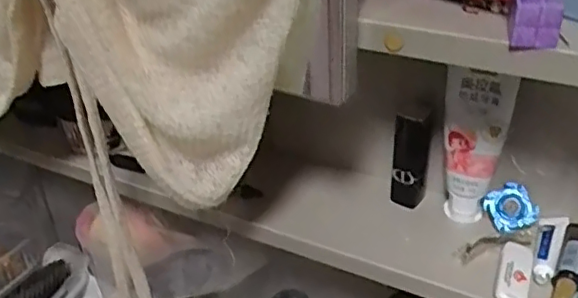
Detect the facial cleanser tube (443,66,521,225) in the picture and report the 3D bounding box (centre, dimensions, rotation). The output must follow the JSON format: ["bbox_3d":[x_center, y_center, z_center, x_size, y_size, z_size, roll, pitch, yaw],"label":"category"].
[{"bbox_3d":[0.122,0.001,0.398,0.039,0.108,0.020,5,34,12],"label":"facial cleanser tube"}]

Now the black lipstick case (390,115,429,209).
[{"bbox_3d":[0.085,0.009,0.427,0.023,0.072,0.017,6,34,14],"label":"black lipstick case"}]

